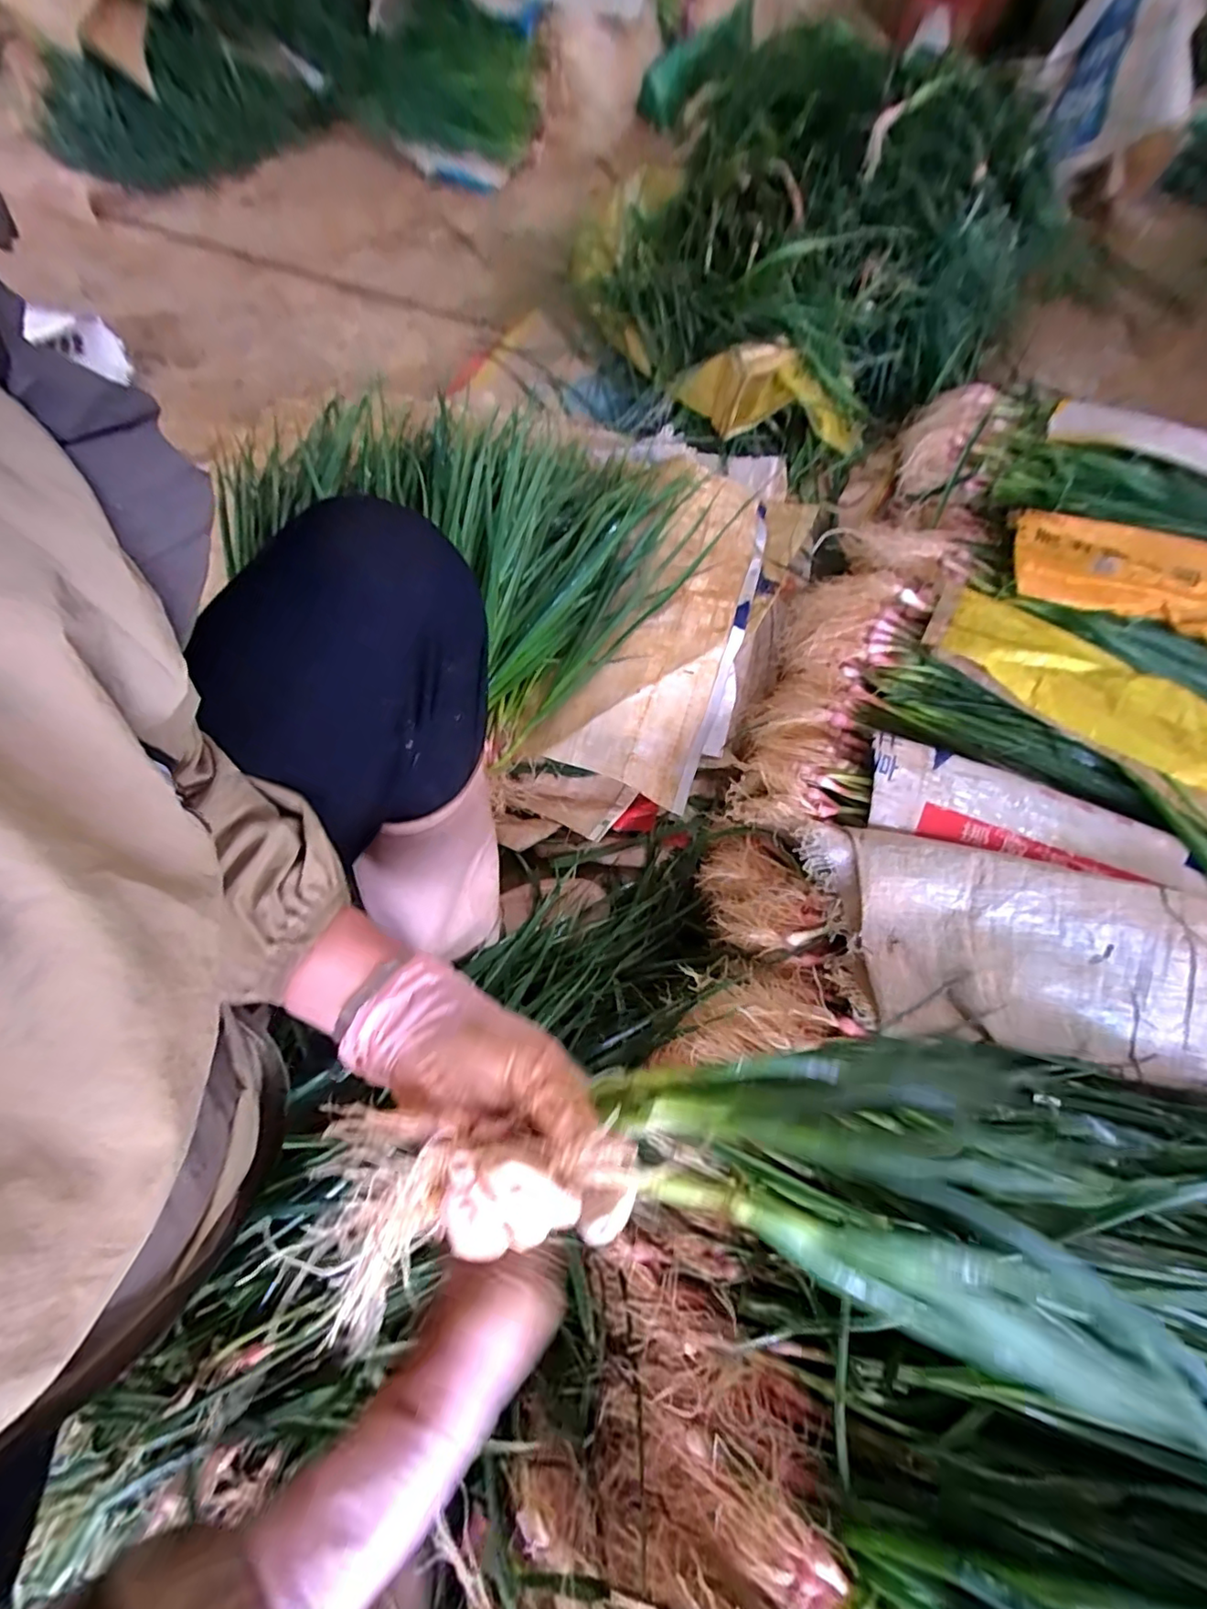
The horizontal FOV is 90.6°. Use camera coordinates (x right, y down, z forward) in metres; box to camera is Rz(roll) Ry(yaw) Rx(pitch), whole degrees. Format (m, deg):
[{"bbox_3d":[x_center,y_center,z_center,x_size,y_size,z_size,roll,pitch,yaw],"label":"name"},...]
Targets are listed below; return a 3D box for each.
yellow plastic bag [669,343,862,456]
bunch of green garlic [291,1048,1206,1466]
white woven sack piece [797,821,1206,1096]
[{"bbox_3d":[0.290,-0.708,1.033,0.337,0.121,0.115,18,69,7],"label":"yellow plastic bag"},{"bbox_3d":[0.077,0.192,0.295,0.407,0.078,0.151,10,68,-7],"label":"bunch of green garlic"},{"bbox_3d":[0.362,0.121,0.514,0.367,0.064,0.182,9,68,4],"label":"white woven sack piece"}]

